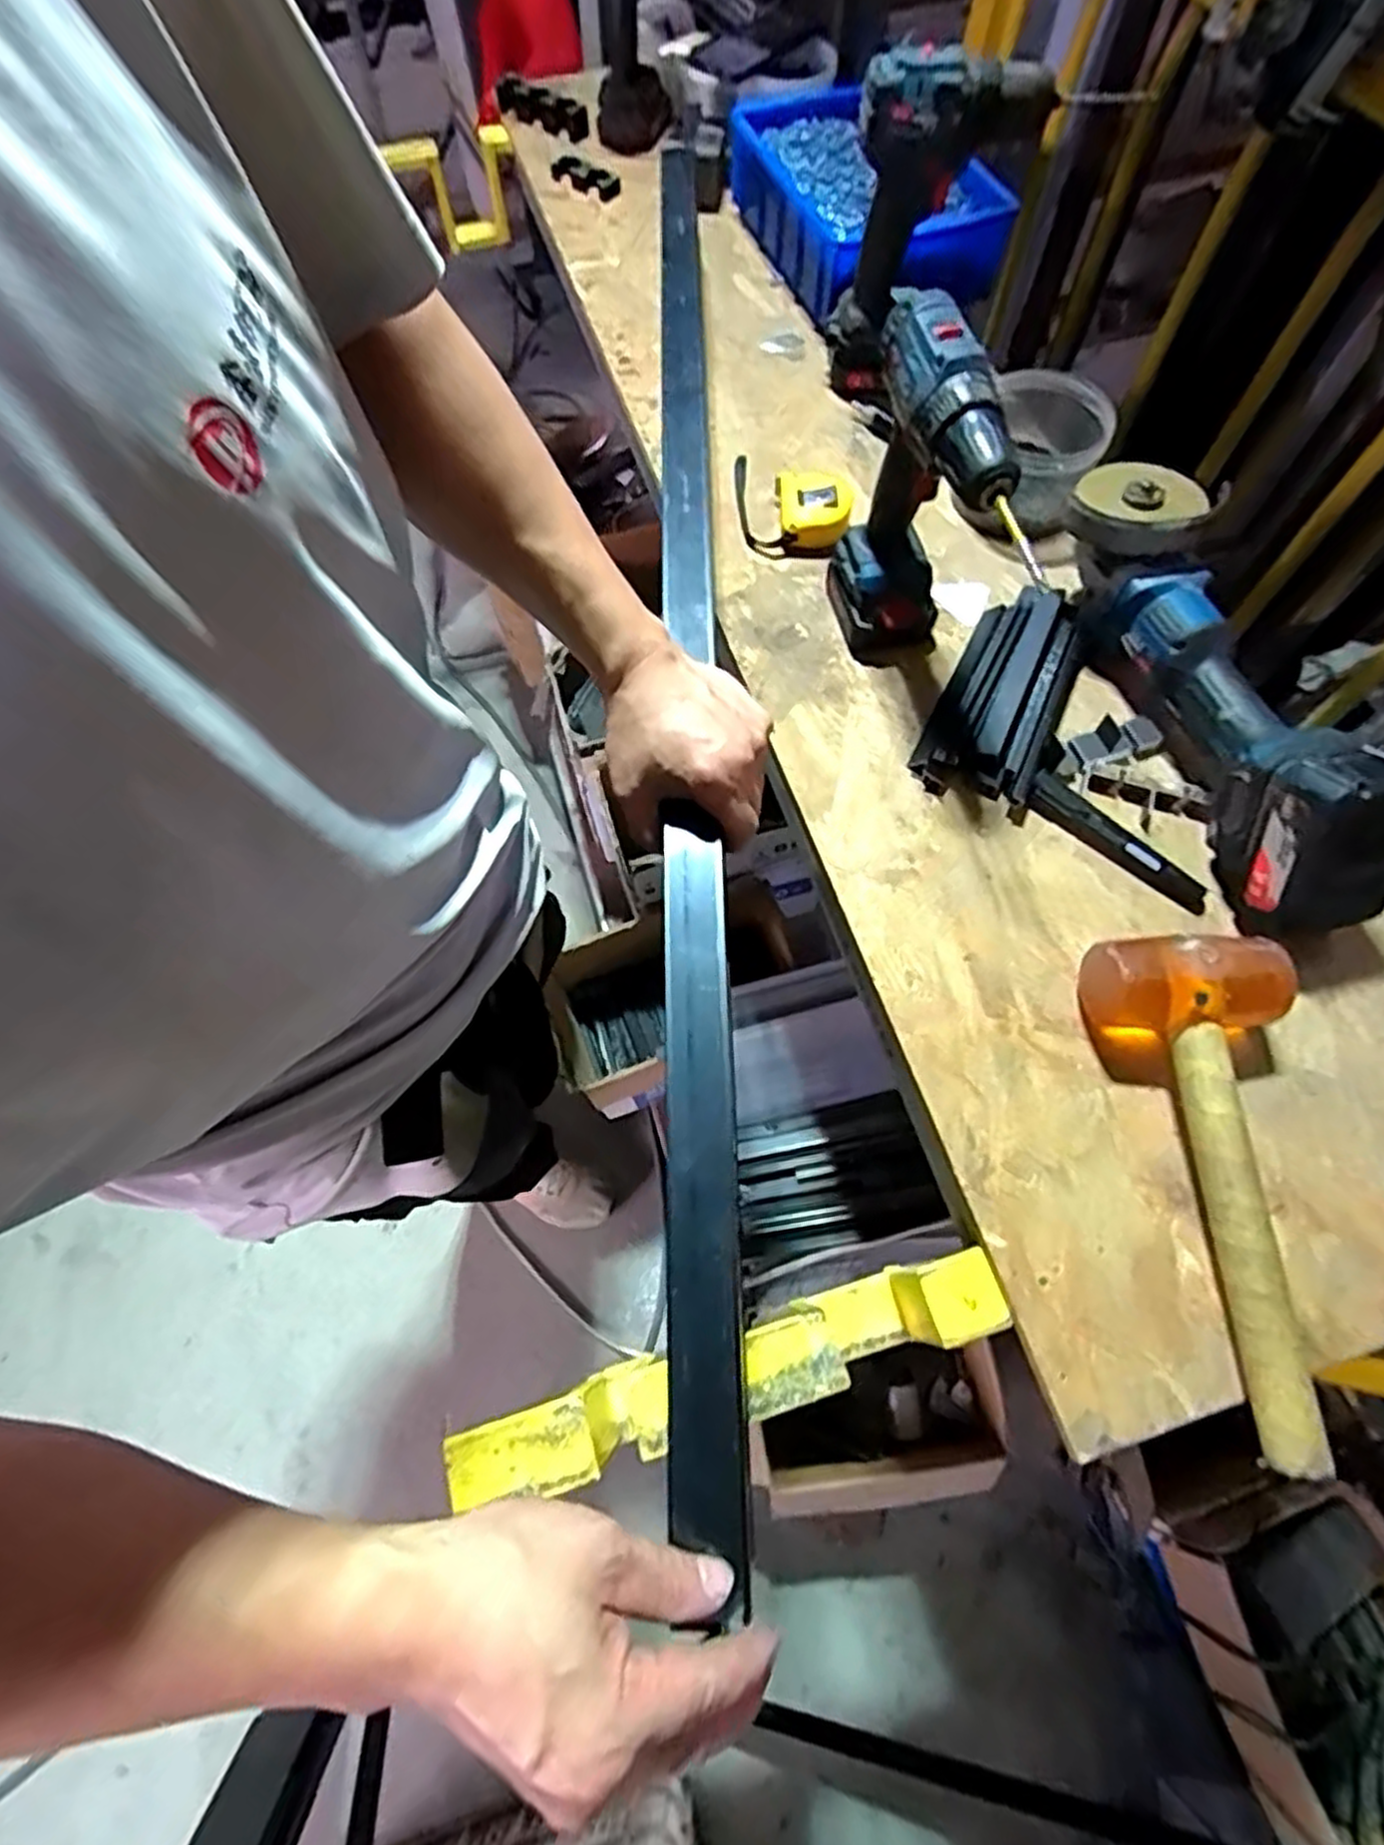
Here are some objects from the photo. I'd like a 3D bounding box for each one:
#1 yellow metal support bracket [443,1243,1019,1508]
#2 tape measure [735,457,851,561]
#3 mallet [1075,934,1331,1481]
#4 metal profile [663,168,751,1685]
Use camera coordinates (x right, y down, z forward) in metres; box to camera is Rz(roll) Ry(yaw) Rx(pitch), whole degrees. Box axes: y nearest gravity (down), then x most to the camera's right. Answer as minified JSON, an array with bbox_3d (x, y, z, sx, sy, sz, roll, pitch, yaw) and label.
[{"bbox_3d":[0.027,0.283,0.480,0.324,0.105,0.047,-17,68,-6],"label":"yellow metal support bracket"},{"bbox_3d":[0.090,-0.381,0.686,0.108,0.035,0.145,4,68,3],"label":"tape measure"},{"bbox_3d":[0.313,0.145,0.433,0.111,0.063,0.274,-3,67,0],"label":"mallet"},{"bbox_3d":[-0.003,-0.214,0.543,0.034,0.023,1.086,-1,67,1],"label":"metal profile"}]

